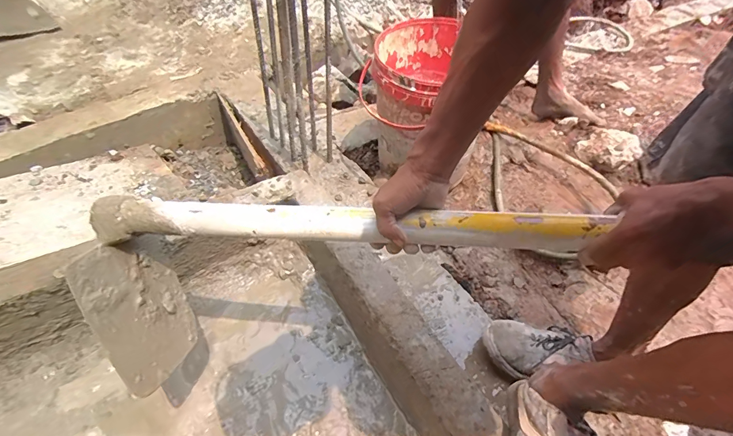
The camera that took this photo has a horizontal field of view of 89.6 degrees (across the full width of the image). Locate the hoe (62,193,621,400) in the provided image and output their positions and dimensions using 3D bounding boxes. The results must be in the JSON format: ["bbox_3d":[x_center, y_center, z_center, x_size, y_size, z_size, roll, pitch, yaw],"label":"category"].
[{"bbox_3d":[-0.044,0.060,0.451,0.590,0.205,0.173,-12,49,11],"label":"hoe"}]

